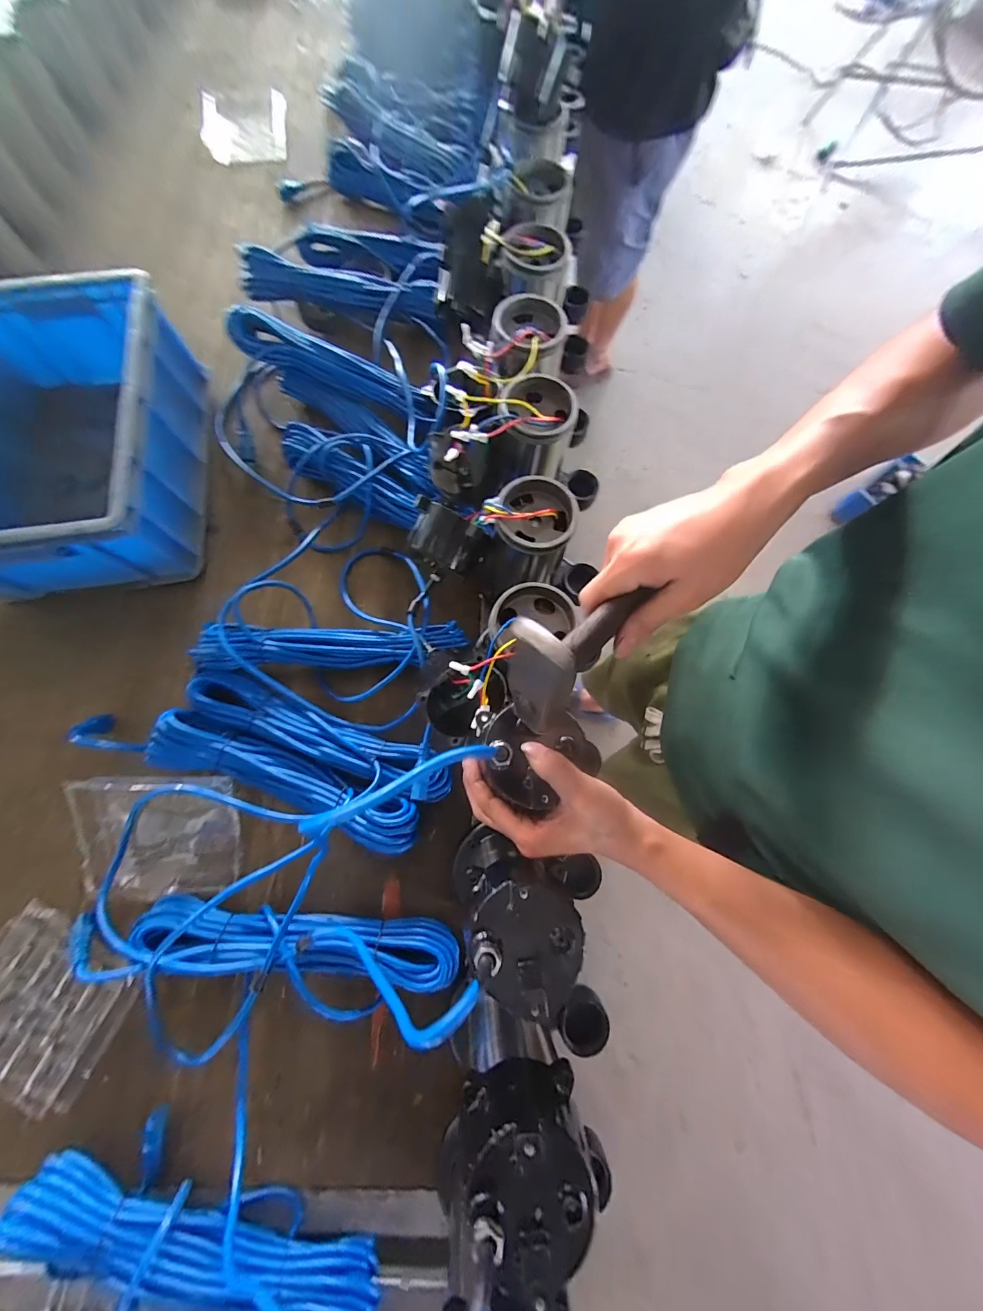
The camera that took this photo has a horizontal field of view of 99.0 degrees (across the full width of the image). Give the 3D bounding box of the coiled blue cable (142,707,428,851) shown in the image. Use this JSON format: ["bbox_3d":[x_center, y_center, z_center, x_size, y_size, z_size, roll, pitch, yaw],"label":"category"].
[{"bbox_3d":[-0.247,0.149,0.507,0.340,0.052,0.070,20,75,4],"label":"coiled blue cable"}]

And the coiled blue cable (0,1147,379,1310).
[{"bbox_3d":[-0.277,0.563,0.398,0.350,0.058,0.072,15,75,3],"label":"coiled blue cable"}]

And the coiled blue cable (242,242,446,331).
[{"bbox_3d":[-0.243,-0.600,0.699,0.309,0.089,0.068,4,74,-1],"label":"coiled blue cable"}]

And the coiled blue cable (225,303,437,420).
[{"bbox_3d":[-0.235,-0.439,0.647,0.313,0.089,0.076,18,75,3],"label":"coiled blue cable"}]

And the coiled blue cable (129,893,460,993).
[{"bbox_3d":[-0.212,0.314,0.457,0.343,0.052,0.053,7,74,0],"label":"coiled blue cable"}]

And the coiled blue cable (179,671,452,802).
[{"bbox_3d":[-0.212,0.098,0.524,0.340,0.048,0.072,21,75,4],"label":"coiled blue cable"}]

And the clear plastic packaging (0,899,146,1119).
[{"bbox_3d":[-0.496,0.384,0.458,0.163,0.033,0.141,26,75,5],"label":"clear plastic packaging"}]

